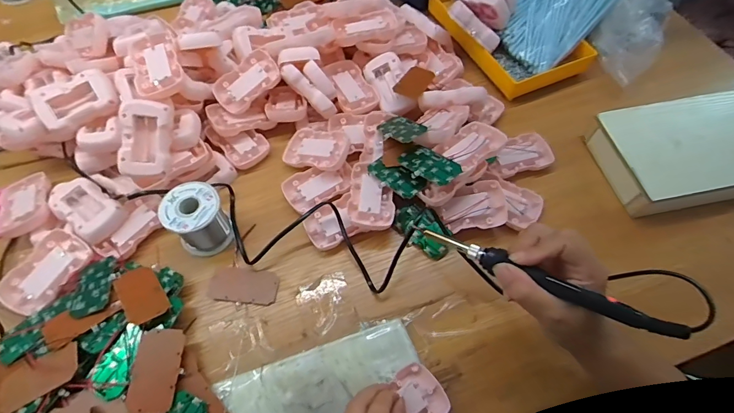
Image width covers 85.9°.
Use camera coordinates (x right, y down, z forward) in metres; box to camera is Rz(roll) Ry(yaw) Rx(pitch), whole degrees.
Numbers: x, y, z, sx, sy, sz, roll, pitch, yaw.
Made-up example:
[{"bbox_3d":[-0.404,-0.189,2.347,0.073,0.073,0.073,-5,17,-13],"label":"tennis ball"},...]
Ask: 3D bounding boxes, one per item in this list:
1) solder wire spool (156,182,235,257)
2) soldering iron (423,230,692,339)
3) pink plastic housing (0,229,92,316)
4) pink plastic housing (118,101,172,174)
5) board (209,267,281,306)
[{"bbox_3d":[-0.192,0.014,0.449,0.060,0.060,0.059,-30,65,-16],"label":"solder wire spool"},{"bbox_3d":[0.136,0.056,0.311,0.194,0.015,0.016,23,62,25],"label":"soldering iron"},{"bbox_3d":[-0.350,0.070,0.428,0.054,0.014,0.088,24,63,13],"label":"pink plastic housing"},{"bbox_3d":[-0.253,-0.078,0.450,0.050,0.014,0.085,5,96,-23],"label":"pink plastic housing"},{"bbox_3d":[-0.139,0.089,0.445,0.078,0.006,0.039,5,61,2],"label":"board"}]

